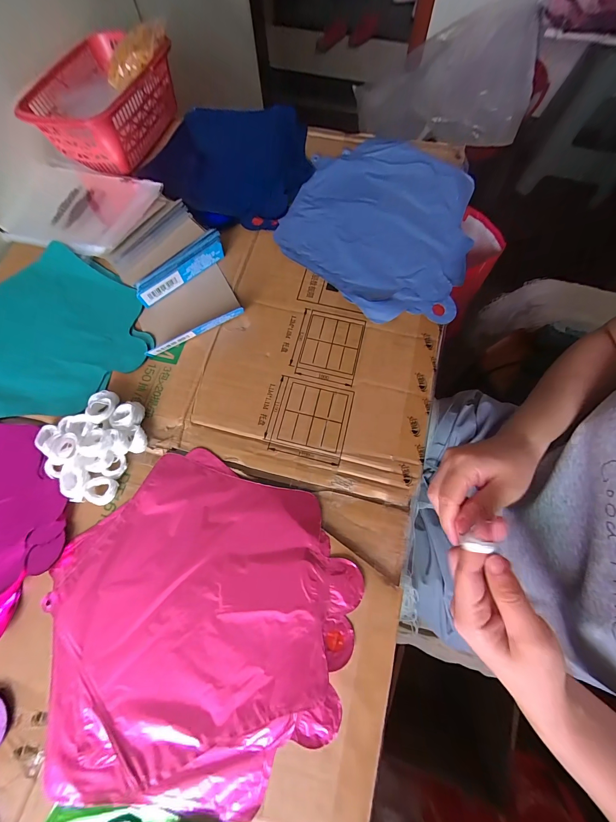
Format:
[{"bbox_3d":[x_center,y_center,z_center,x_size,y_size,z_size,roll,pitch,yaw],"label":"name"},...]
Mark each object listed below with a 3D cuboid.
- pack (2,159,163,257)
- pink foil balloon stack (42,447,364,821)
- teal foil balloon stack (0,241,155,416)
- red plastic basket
[{"bbox_3d":[-0.315,-0.277,0.418,0.197,0.029,0.135,19,74,8],"label":"pack"},{"bbox_3d":[-0.096,0.178,0.267,0.253,0.006,0.254,20,74,8],"label":"pink foil balloon stack"},{"bbox_3d":[-0.314,-0.088,0.361,0.234,0.013,0.215,39,77,13],"label":"teal foil balloon stack"},{"bbox_3d":[-0.282,-0.437,0.434,0.141,0.066,0.211,16,73,7],"label":"red plastic basket"}]

